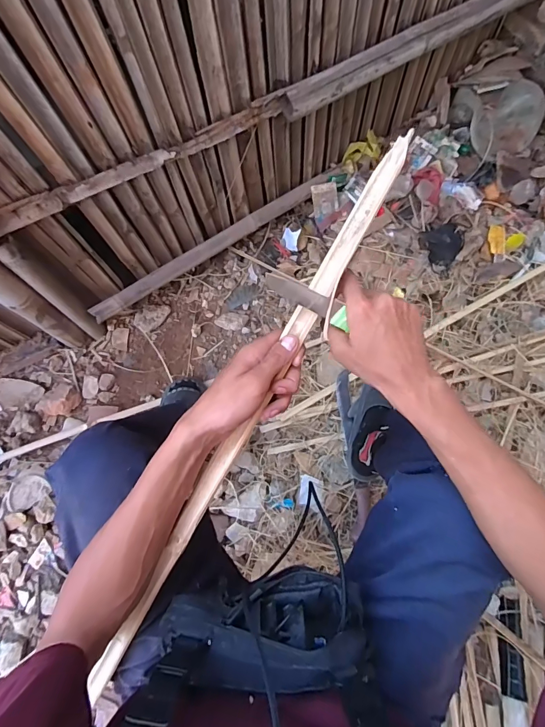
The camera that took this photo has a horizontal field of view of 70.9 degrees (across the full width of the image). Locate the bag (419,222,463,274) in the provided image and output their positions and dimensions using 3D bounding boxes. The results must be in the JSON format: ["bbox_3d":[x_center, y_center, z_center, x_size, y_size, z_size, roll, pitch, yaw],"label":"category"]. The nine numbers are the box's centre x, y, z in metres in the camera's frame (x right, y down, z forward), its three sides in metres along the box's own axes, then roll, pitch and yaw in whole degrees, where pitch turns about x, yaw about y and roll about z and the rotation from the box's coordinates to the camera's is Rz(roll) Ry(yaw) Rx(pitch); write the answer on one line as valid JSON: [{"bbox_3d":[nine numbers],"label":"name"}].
[{"bbox_3d":[0.469,-0.321,1.043,0.087,0.048,0.134,-14,73,-4],"label":"bag"}]

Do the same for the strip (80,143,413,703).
[{"bbox_3d":[-0.038,0.084,0.418,0.029,0.017,0.690,31,98,10],"label":"strip"}]

